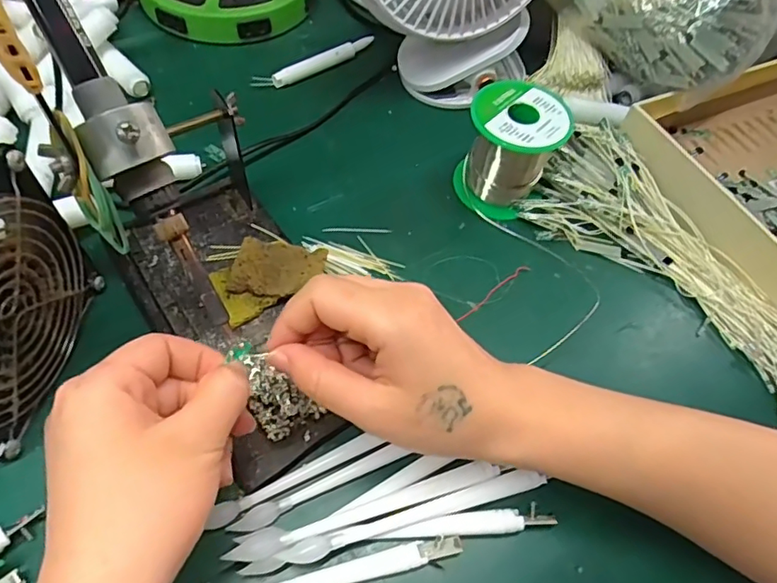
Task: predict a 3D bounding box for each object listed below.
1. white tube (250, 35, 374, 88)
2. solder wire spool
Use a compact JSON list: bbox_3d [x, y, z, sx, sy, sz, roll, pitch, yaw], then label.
[{"bbox_3d":[-0.064,-0.201,0.475,0.119,0.013,0.010,-32,66,-24],"label":"white tube"},{"bbox_3d":[0.089,-0.104,0.390,0.067,0.063,0.071,2,57,-3],"label":"solder wire spool"}]

